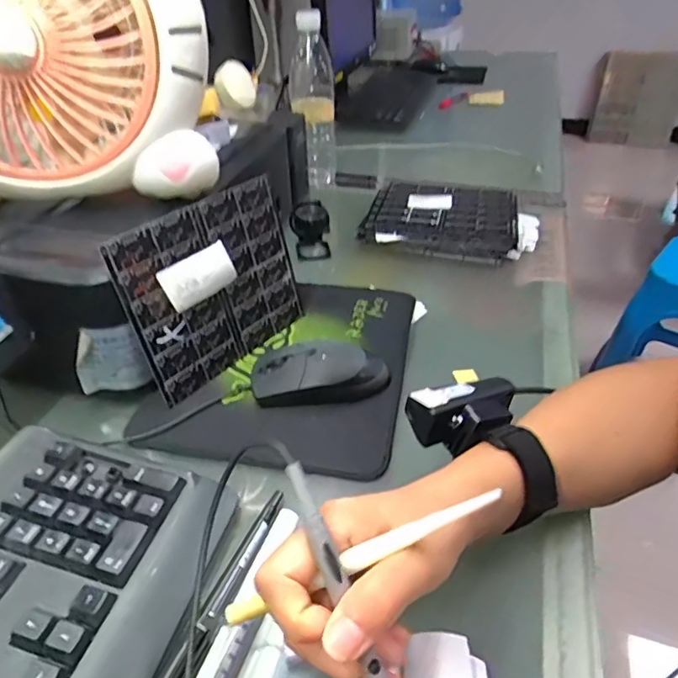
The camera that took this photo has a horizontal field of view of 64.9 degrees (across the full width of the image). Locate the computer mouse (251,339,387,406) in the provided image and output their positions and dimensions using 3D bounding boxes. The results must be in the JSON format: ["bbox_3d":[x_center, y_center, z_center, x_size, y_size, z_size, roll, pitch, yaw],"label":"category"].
[{"bbox_3d":[-0.016,0.027,0.444,0.112,0.033,0.054,-1,37,0],"label":"computer mouse"}]

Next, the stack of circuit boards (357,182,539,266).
[{"bbox_3d":[0.147,-0.158,0.696,0.211,0.026,0.168,8,38,12],"label":"stack of circuit boards"}]

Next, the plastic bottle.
[{"bbox_3d":[-0.038,-0.344,0.789,0.067,0.230,0.062,-4,37,-3],"label":"plastic bottle"}]

